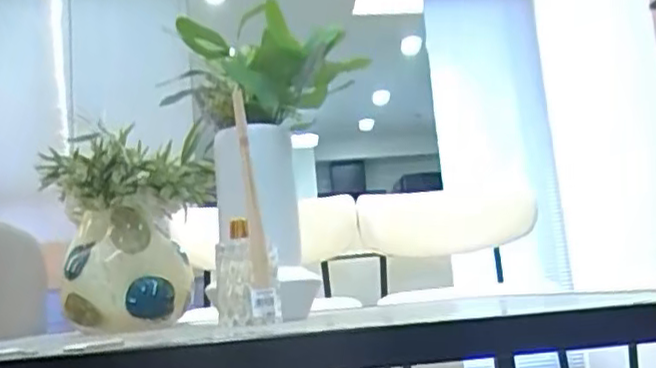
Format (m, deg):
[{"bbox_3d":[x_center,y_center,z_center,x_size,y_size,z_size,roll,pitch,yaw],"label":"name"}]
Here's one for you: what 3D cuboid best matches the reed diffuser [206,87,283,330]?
[{"bbox_3d":[-0.080,0.035,0.661,0.070,0.191,0.087,-4,-9,-8],"label":"reed diffuser"}]

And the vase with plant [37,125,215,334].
[{"bbox_3d":[-0.253,0.062,0.924,0.210,0.223,0.184,-1,-10,-25],"label":"vase with plant"}]

